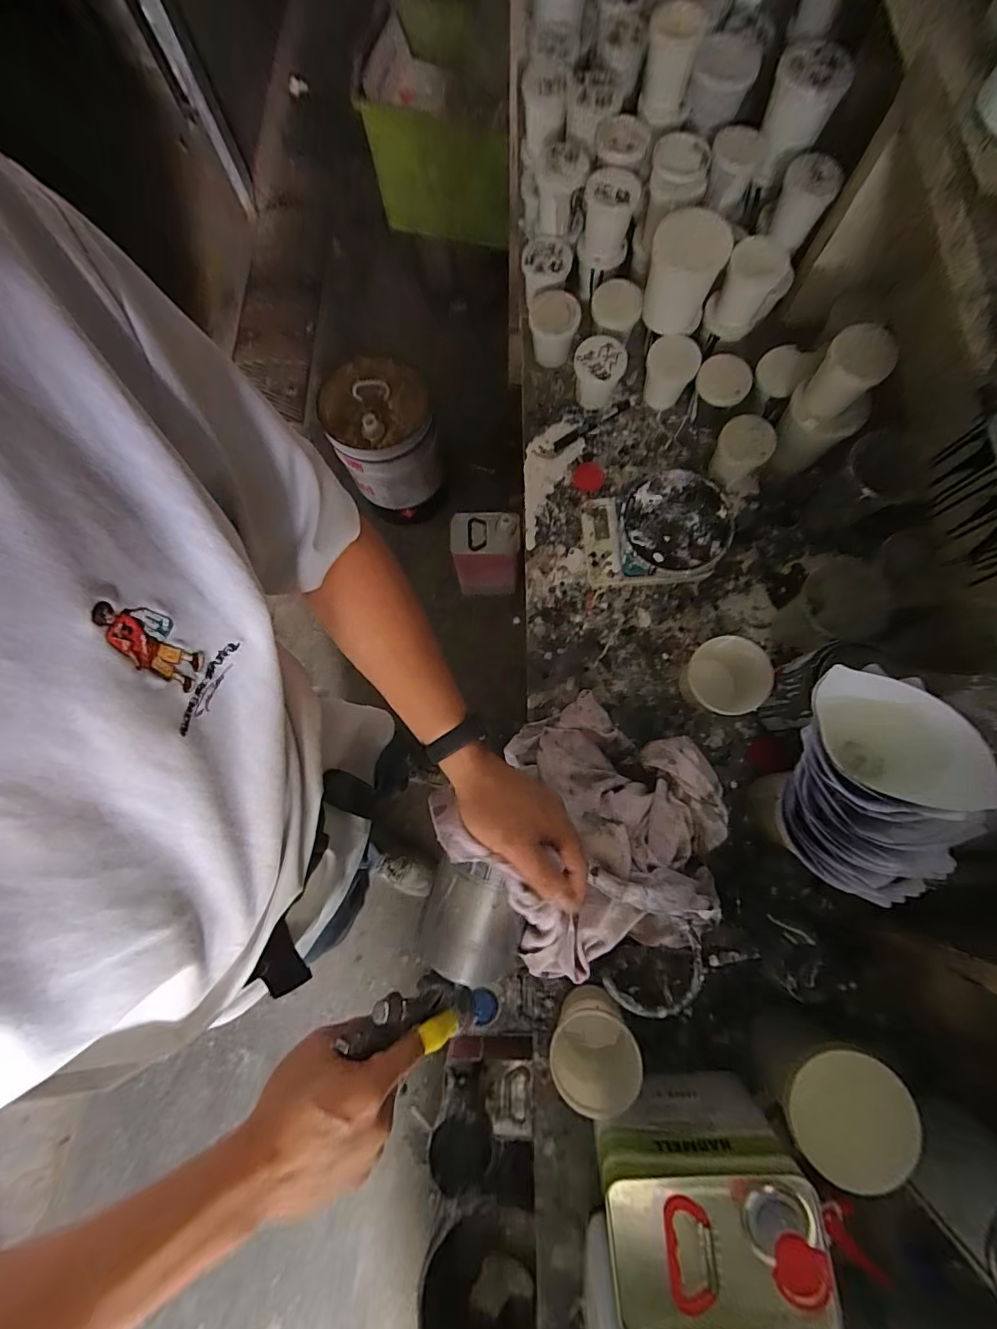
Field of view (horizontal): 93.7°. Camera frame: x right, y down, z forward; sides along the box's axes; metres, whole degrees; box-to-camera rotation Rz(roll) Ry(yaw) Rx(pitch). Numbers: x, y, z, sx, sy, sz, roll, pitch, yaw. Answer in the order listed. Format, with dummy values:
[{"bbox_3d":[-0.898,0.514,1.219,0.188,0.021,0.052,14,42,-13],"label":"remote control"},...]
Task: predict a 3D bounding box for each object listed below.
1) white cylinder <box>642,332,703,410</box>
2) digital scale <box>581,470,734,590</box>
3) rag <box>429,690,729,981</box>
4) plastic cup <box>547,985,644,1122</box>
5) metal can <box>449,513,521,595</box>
[{"bbox_3d":[0.249,-0.425,0.684,0.071,0.071,0.061,30,80,7],"label":"white cylinder"},{"bbox_3d":[0.223,-0.190,0.662,0.201,0.043,0.152,-4,78,0],"label":"digital scale"},{"bbox_3d":[0.094,0.152,0.483,0.239,0.275,0.213,-33,79,-6],"label":"rag"},{"bbox_3d":[0.106,0.421,0.519,0.084,0.081,0.092,0,78,1],"label":"plastic cup"},{"bbox_3d":[-0.032,-0.293,1.251,0.171,0.302,0.119,3,78,2],"label":"metal can"}]

